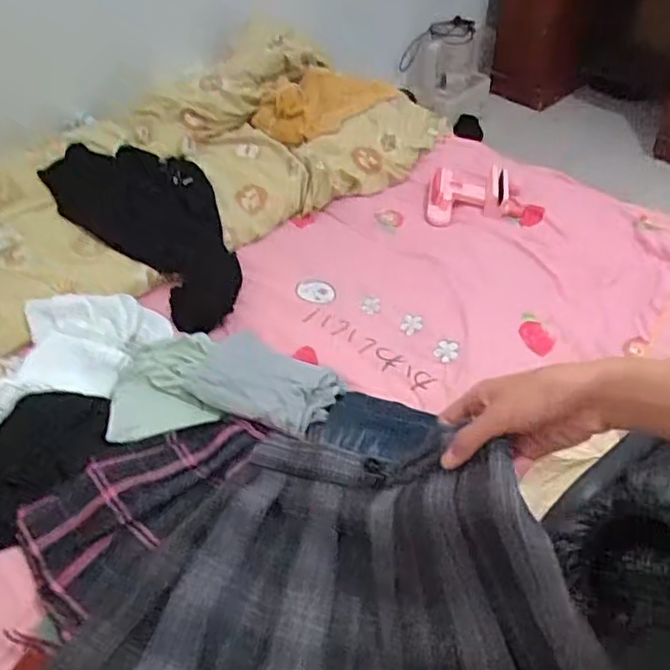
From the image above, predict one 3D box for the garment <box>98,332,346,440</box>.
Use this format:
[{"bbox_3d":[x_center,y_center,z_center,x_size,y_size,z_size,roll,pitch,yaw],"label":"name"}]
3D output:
[{"bbox_3d":[-0.183,0.066,1.091,0.366,0.031,0.234,-1,46,1],"label":"garment"}]

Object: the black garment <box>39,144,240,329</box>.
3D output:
[{"bbox_3d":[-0.362,-0.244,1.374,0.300,0.050,0.541,-35,72,-28],"label":"black garment"}]

